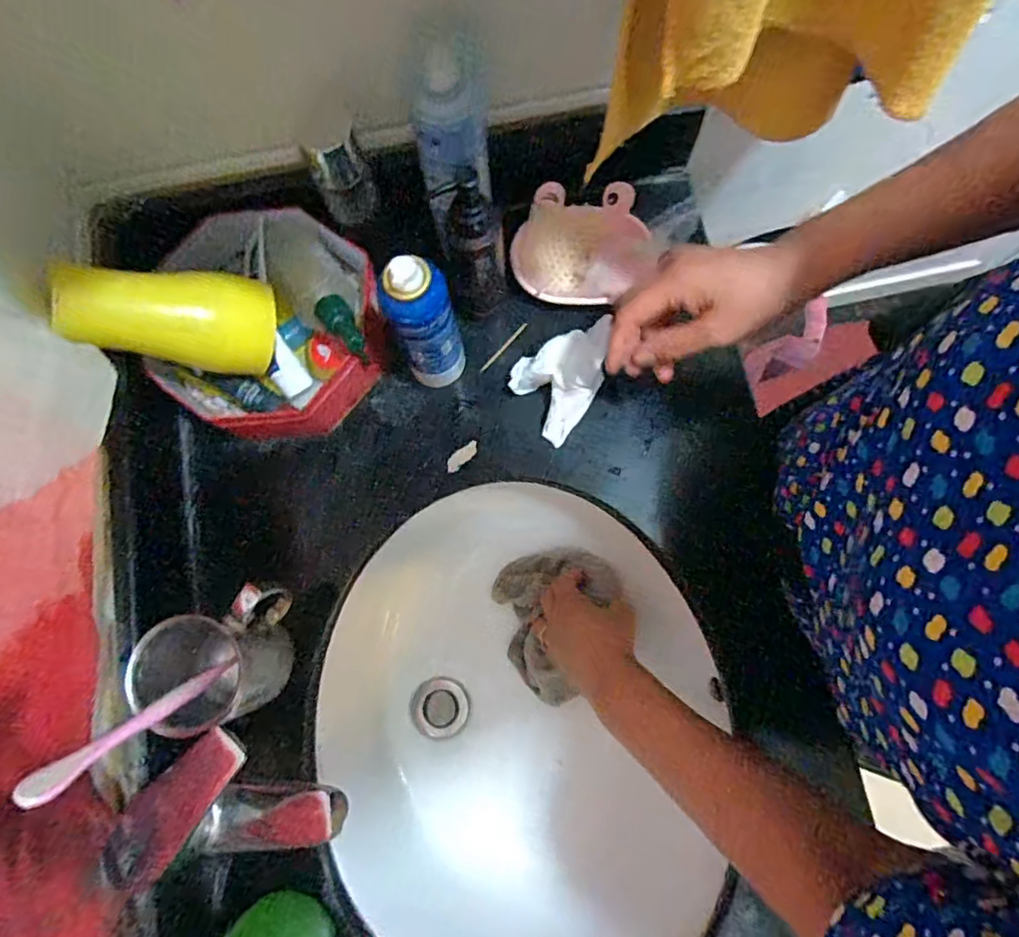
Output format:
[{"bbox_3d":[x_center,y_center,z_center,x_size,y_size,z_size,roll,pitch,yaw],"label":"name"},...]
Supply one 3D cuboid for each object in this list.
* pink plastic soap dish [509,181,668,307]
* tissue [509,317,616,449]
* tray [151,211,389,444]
[{"bbox_3d":[0.069,-0.206,0.541,0.129,0.040,0.113,5,78,1],"label":"pink plastic soap dish"},{"bbox_3d":[0.051,-0.087,0.521,0.071,0.045,0.117,36,80,7],"label":"tissue"},{"bbox_3d":[-0.202,-0.120,0.518,0.183,0.074,0.194,3,78,1],"label":"tray"}]

